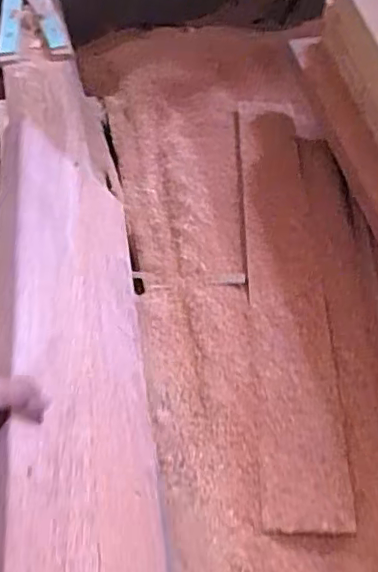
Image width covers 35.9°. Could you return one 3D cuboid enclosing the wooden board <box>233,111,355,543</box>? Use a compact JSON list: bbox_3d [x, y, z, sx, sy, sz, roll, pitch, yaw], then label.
[{"bbox_3d":[0.143,-0.031,0.904,0.113,0.021,0.776,2,52,-2],"label":"wooden board"}]

